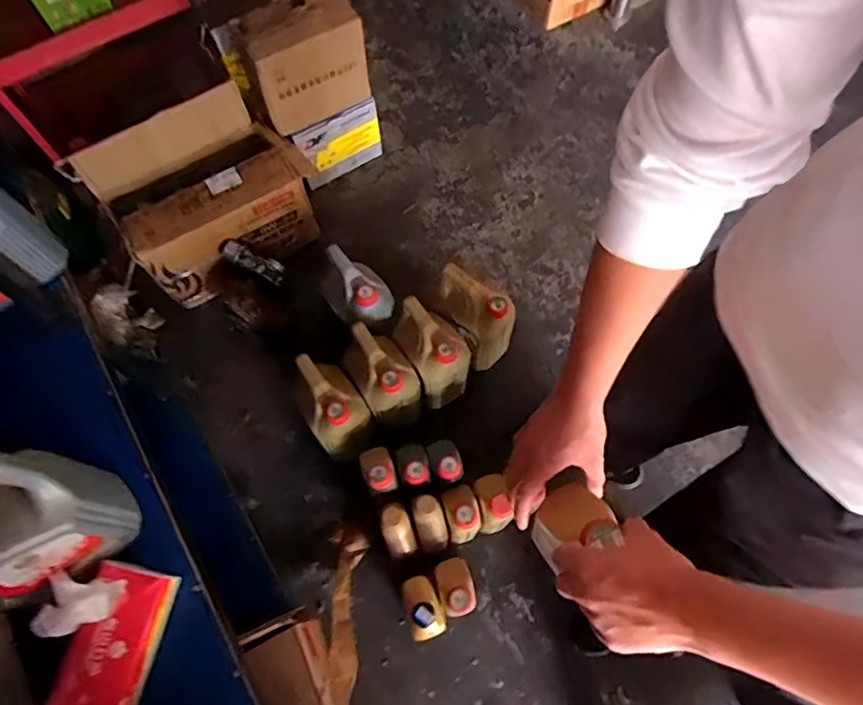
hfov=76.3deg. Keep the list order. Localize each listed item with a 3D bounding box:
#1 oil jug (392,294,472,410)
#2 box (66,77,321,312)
[{"bbox_3d":[-0.002,-0.004,1.252,0.122,0.230,0.187,-29,69,-11],"label":"oil jug"},{"bbox_3d":[-0.545,-0.395,1.384,0.472,0.315,0.290,-33,70,-13],"label":"box"}]

